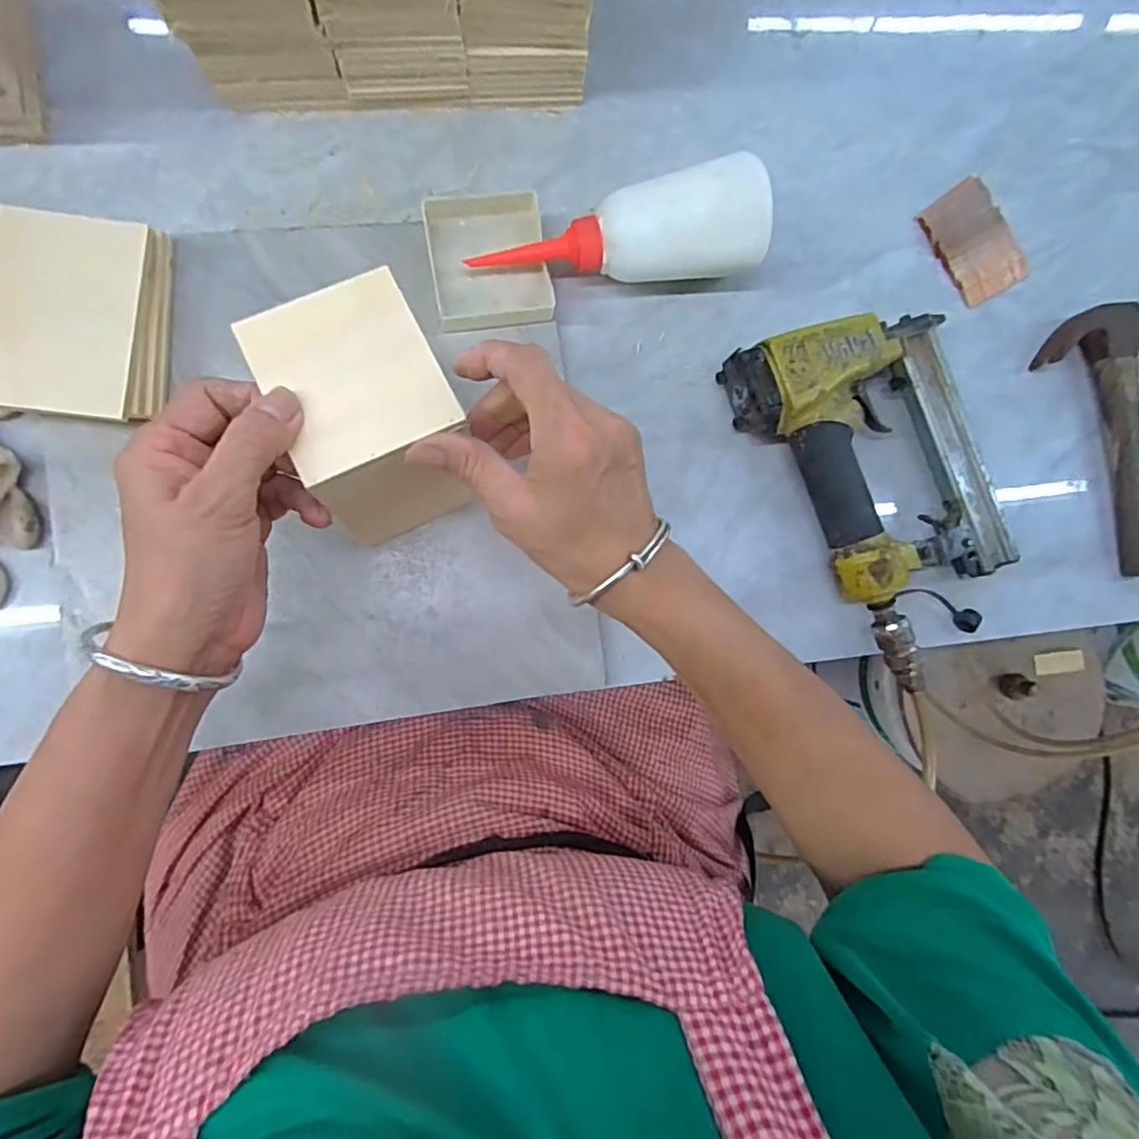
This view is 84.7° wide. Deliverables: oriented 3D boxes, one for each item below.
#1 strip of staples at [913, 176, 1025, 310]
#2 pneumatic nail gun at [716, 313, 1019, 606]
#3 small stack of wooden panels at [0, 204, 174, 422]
[{"bbox_3d":[0.290,-0.234,0.445,0.064,0.007,0.079,-32,91,-9],"label":"strip of staples"},{"bbox_3d":[0.196,-0.070,0.402,0.159,0.048,0.177,-15,88,-9],"label":"pneumatic nail gun"},{"bbox_3d":[-0.273,-0.139,0.349,0.084,0.035,0.115,1,86,-8],"label":"small stack of wooden panels"}]

